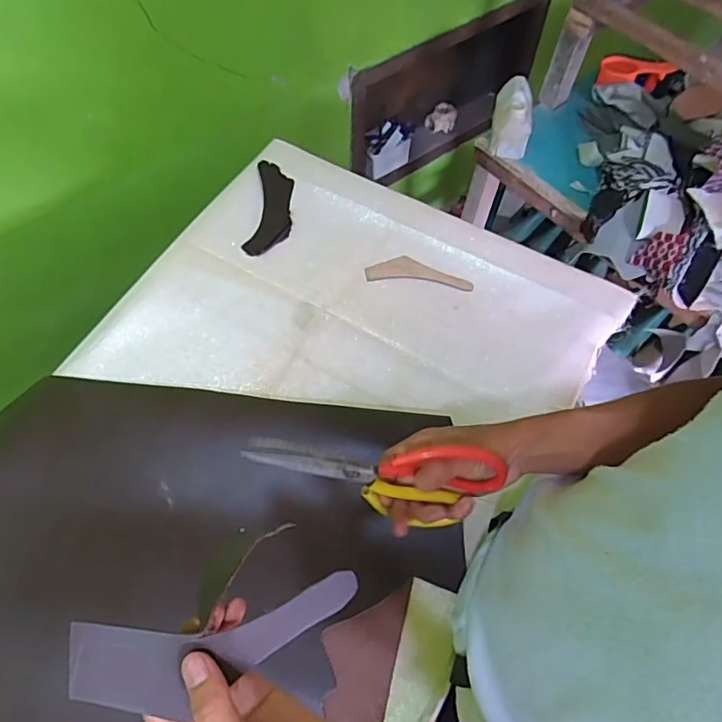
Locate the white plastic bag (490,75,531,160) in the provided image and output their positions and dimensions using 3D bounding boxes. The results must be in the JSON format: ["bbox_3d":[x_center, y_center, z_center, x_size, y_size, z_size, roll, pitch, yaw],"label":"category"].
[{"bbox_3d":[0.287,-0.458,1.032,0.076,0.087,0.104,13,61,7],"label":"white plastic bag"}]

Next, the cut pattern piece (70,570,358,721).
[{"bbox_3d":[-0.075,0.157,0.299,0.151,0.005,0.051,-6,78,-14],"label":"cut pattern piece"}]

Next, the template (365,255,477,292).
[{"bbox_3d":[0.083,-0.127,0.776,0.149,0.006,0.043,7,70,1],"label":"template"}]

